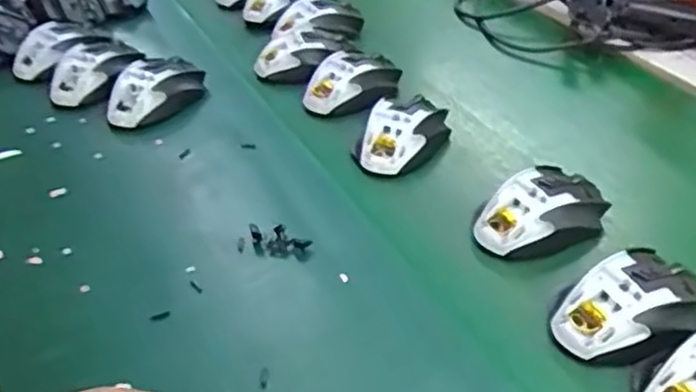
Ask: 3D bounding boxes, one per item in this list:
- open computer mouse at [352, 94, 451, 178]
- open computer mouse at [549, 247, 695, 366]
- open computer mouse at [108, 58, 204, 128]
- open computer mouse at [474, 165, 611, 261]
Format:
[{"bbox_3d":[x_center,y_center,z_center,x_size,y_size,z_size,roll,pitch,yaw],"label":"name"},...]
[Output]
[{"bbox_3d":[0.053,-0.062,0.672,0.063,0.034,0.104,26,47,30],"label":"open computer mouse"},{"bbox_3d":[0.197,0.077,0.485,0.106,0.031,0.070,-20,42,-21],"label":"open computer mouse"},{"bbox_3d":[-0.202,-0.110,0.741,0.068,0.041,0.108,20,44,25],"label":"open computer mouse"},{"bbox_3d":[0.157,0.011,0.575,0.113,0.035,0.071,-16,41,-16],"label":"open computer mouse"}]

